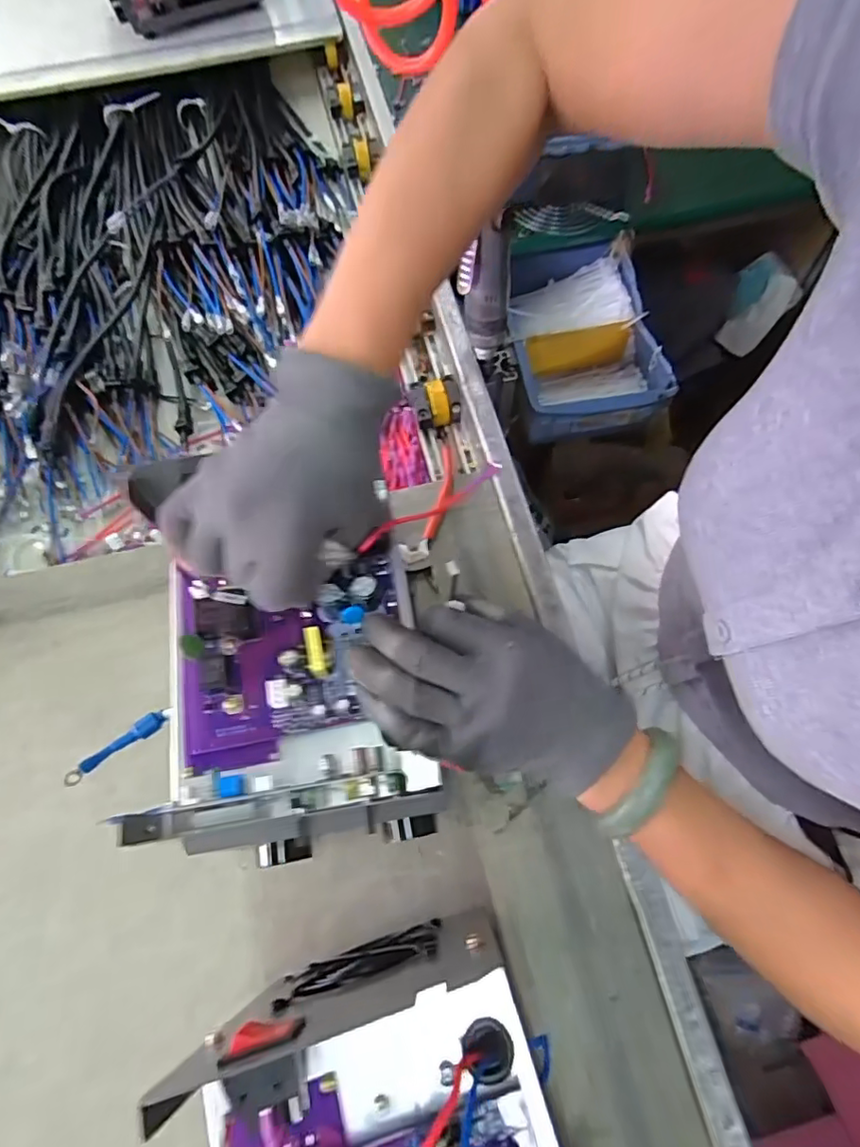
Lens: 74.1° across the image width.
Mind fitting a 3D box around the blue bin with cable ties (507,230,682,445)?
[{"bbox_3d":[0.179,-0.273,0.678,0.163,0.089,0.212,-9,67,-2],"label":"blue bin with cable ties"}]

